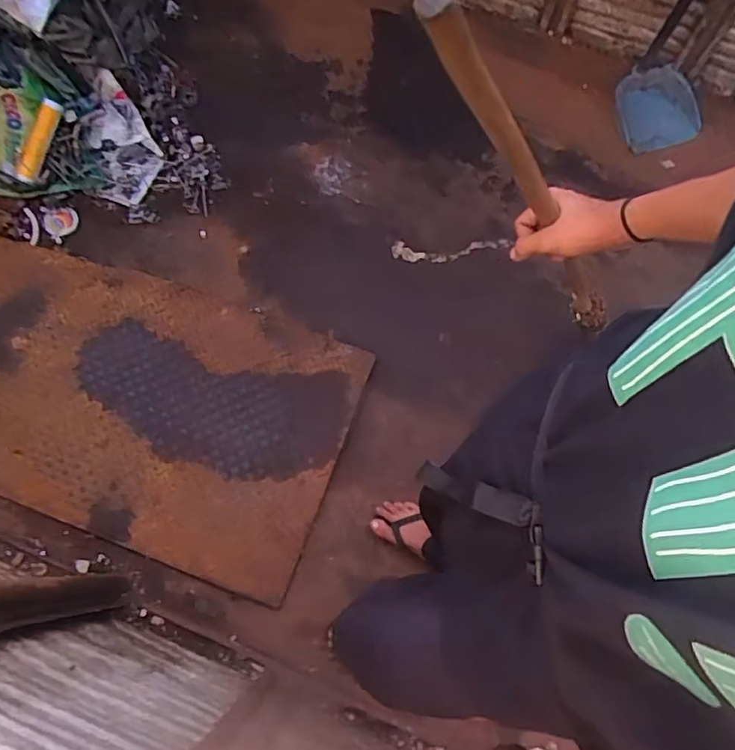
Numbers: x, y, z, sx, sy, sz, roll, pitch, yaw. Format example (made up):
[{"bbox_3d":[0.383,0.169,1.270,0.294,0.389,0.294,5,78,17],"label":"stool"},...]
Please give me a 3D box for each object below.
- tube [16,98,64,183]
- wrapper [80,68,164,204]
[{"bbox_3d":[-0.762,-0.543,1.377,0.033,0.036,0.194,21,87,5],"label":"tube"},{"bbox_3d":[-0.597,-0.571,1.466,0.161,0.065,0.303,-17,98,-25],"label":"wrapper"}]

